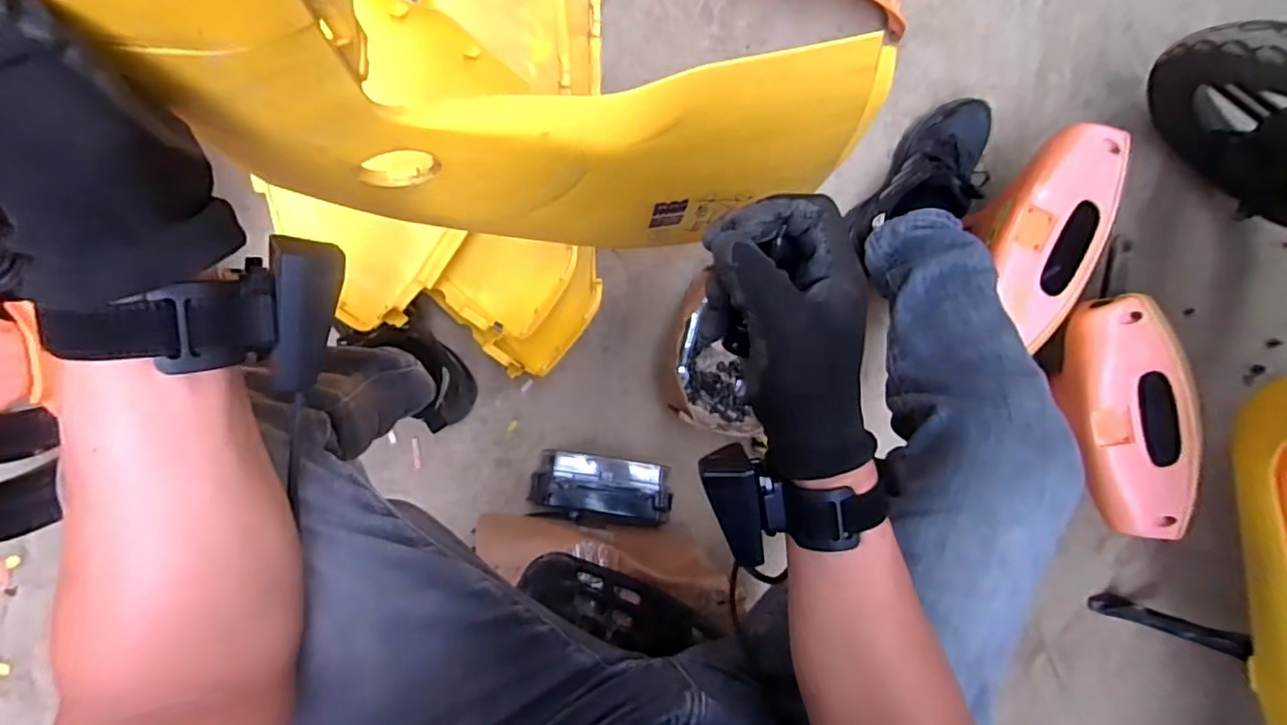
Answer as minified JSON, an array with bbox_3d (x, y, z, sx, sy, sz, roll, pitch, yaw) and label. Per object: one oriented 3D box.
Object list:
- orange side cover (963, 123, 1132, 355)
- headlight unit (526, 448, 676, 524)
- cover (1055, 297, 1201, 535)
[{"bbox_3d":[0.498,-0.160,0.754,0.137,0.082,0.277,12,95,-7],"label":"orange side cover"},{"bbox_3d":[-0.054,0.164,0.799,0.180,0.059,0.081,9,96,-7],"label":"headlight unit"},{"bbox_3d":[0.613,0.068,0.771,0.107,0.104,0.293,-18,98,-3],"label":"cover"}]

